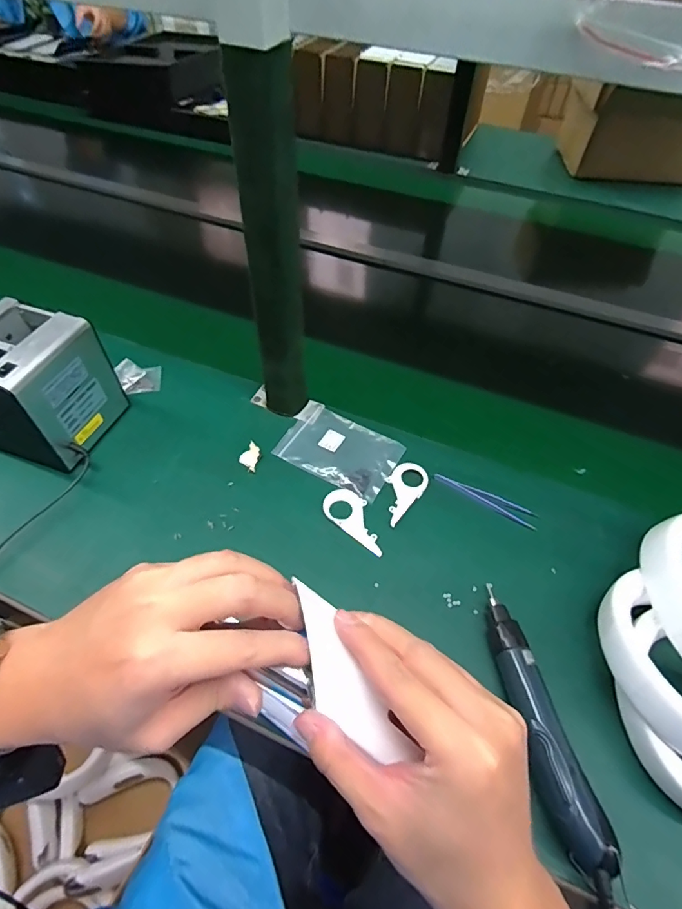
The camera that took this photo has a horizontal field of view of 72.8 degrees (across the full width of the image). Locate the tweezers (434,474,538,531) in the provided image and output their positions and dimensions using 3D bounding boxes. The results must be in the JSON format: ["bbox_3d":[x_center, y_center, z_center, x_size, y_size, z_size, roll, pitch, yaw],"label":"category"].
[{"bbox_3d":[0.181,0.053,0.580,0.129,0.005,0.023,29,57,18],"label":"tweezers"}]

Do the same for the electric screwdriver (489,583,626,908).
[{"bbox_3d":[0.178,0.245,0.416,0.040,0.051,0.257,-9,54,-9],"label":"electric screwdriver"}]

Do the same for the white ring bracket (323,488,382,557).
[{"bbox_3d":[0.020,0.075,0.548,0.093,0.005,0.049,33,58,20],"label":"white ring bracket"}]

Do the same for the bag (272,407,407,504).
[{"bbox_3d":[-0.001,-0.007,0.611,0.149,0.008,0.103,27,56,16],"label":"bag"}]

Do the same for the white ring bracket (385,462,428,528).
[{"bbox_3d":[0.073,0.044,0.573,0.047,0.004,0.090,34,59,21],"label":"white ring bracket"}]

